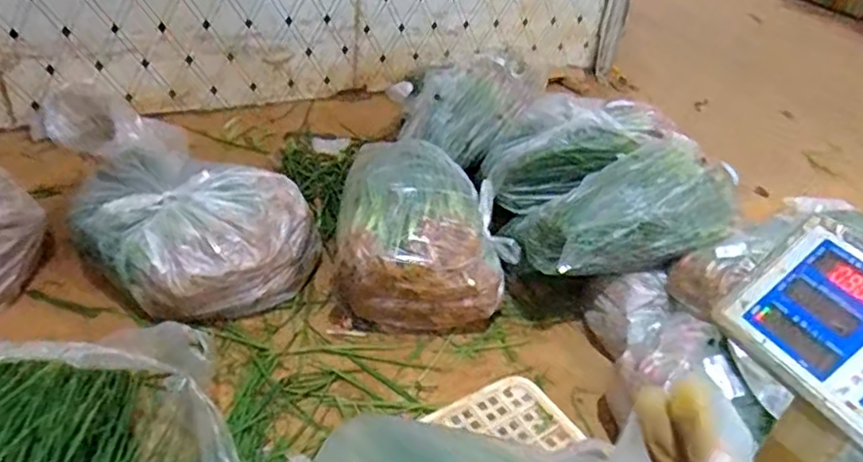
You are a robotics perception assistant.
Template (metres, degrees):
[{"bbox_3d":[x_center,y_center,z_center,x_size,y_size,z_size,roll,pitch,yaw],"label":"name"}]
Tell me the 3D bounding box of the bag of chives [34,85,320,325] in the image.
[{"bbox_3d":[-0.522,-0.072,1.288,0.369,0.241,0.590,-23,46,-33],"label":"bag of chives"}]

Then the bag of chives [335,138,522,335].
[{"bbox_3d":[-0.016,-0.006,1.287,0.339,0.234,0.390,4,37,-4],"label":"bag of chives"}]

